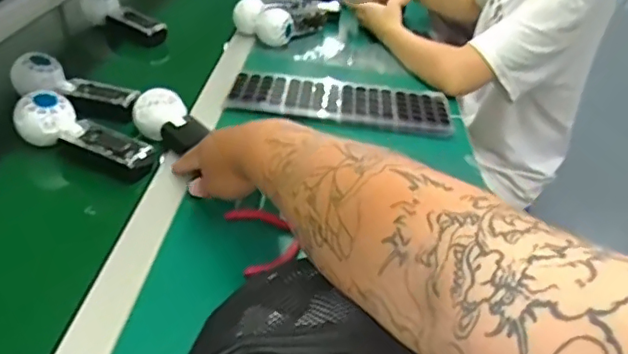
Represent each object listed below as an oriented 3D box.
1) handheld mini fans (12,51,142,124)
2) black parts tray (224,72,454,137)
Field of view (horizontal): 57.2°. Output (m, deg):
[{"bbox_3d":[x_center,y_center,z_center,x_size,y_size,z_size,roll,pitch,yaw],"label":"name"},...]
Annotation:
[{"bbox_3d":[-0.315,-0.107,0.769,0.173,0.075,0.066,14,32,11],"label":"handheld mini fans"},{"bbox_3d":[0.039,-0.105,0.841,0.313,0.026,0.128,7,32,1],"label":"black parts tray"}]

